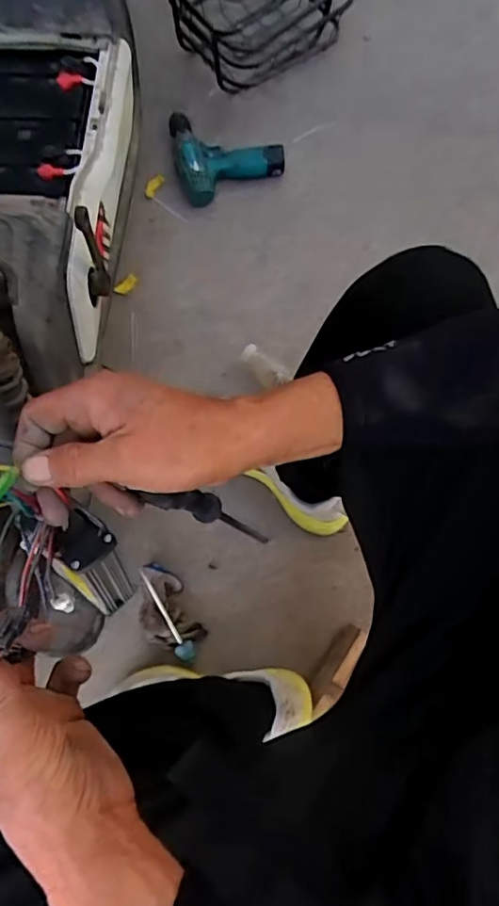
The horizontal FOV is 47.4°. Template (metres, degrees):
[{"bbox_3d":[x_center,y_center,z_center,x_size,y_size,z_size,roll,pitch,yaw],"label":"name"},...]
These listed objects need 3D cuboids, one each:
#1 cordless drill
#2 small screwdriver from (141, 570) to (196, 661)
[{"bbox_3d":[-0.043,-0.537,1.037,0.191,0.078,0.166,-17,75,-7],"label":"cordless drill"},{"bbox_3d":[-0.123,0.237,0.821,0.025,0.019,0.140,-35,78,-12],"label":"small screwdriver"}]

